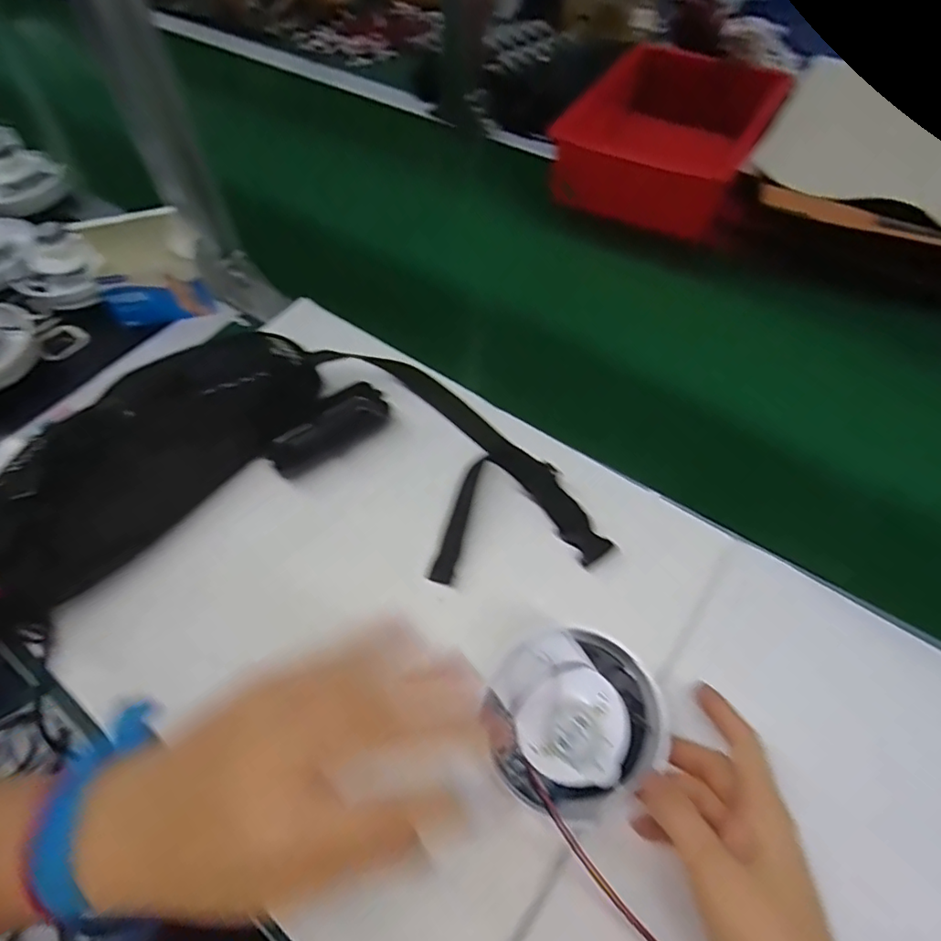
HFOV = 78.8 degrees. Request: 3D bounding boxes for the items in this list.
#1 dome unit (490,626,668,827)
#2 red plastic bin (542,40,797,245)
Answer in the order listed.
[{"bbox_3d":[0.063,0.146,0.342,0.103,0.063,0.098,-1,57,1],"label":"dome unit"},{"bbox_3d":[0.236,-0.402,0.698,0.211,0.116,0.234,25,60,17],"label":"red plastic bin"}]

